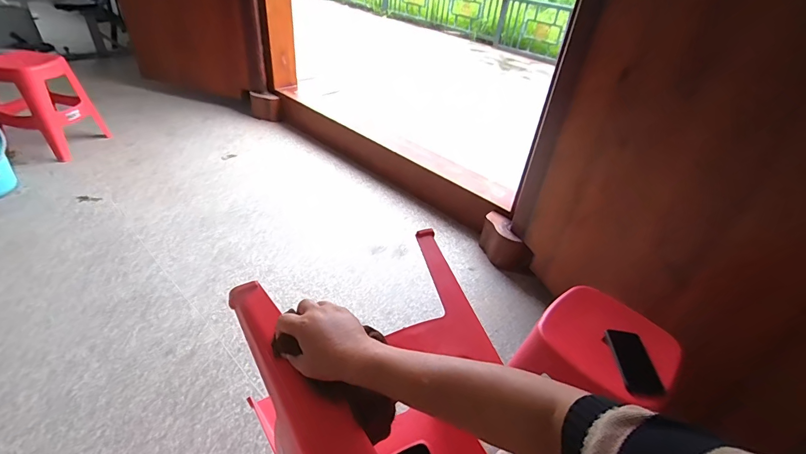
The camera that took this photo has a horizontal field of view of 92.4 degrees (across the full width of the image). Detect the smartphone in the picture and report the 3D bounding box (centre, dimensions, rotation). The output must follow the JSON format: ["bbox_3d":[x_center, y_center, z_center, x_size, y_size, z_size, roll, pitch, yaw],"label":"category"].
[{"bbox_3d":[0.504,0.290,0.838,0.082,0.012,0.151,8,36,0],"label":"smartphone"}]

